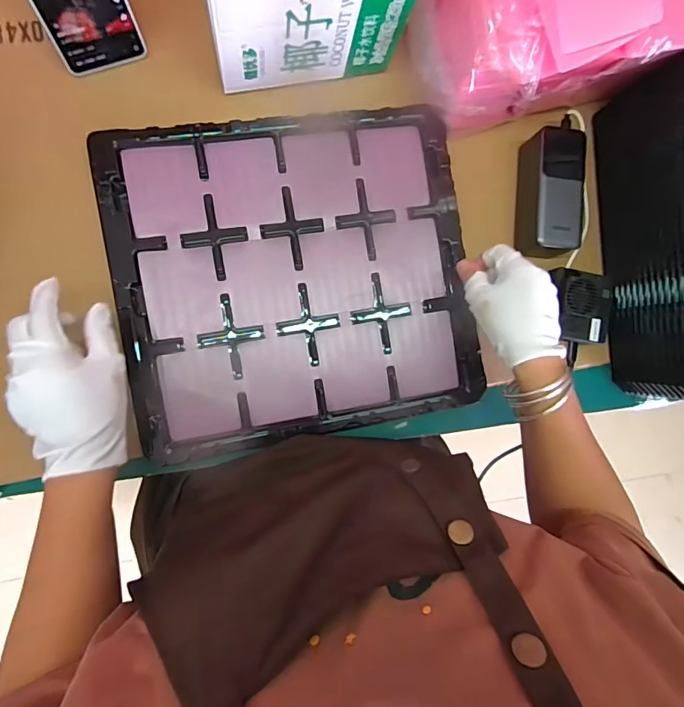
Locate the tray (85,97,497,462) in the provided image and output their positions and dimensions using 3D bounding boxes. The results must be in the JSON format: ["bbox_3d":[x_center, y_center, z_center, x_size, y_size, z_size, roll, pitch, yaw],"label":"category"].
[{"bbox_3d":[-0.044,-0.080,0.474,0.363,0.013,0.330,-10,90,-9],"label":"tray"}]

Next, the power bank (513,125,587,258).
[{"bbox_3d":[0.233,-0.178,0.498,0.055,0.051,0.141,4,88,-9],"label":"power bank"}]

